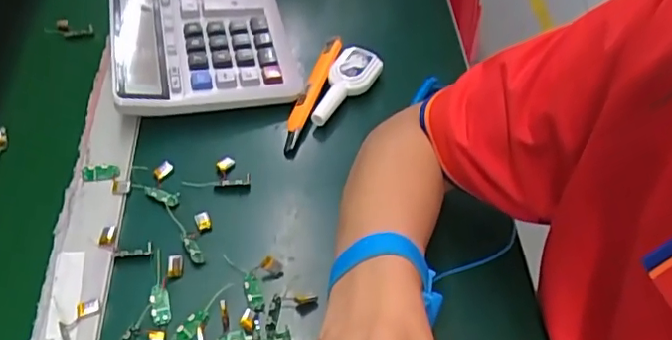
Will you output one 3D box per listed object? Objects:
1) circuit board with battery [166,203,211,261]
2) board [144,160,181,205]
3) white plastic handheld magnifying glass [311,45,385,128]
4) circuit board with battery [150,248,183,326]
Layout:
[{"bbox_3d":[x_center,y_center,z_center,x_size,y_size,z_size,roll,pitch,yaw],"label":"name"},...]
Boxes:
[{"bbox_3d":[-0.107,0.042,0.437,0.024,0.008,0.058,-23,56,-18],"label":"circuit board with battery"},{"bbox_3d":[-0.138,0.012,0.459,0.024,0.007,0.040,-15,54,-12],"label":"board"},{"bbox_3d":[0.007,-0.074,0.514,0.038,0.024,0.083,23,55,16],"label":"white plastic handheld magnifying glass"},{"bbox_3d":[-0.120,0.081,0.406,0.019,0.011,0.050,3,52,1],"label":"circuit board with battery"}]

